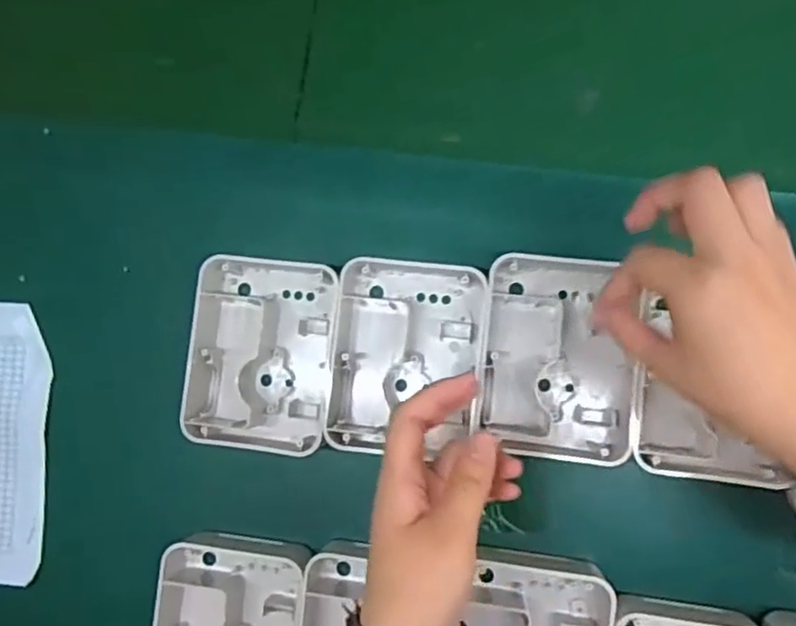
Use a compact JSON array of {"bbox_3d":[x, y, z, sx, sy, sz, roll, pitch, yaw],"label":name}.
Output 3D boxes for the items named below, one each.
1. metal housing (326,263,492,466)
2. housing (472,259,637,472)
[{"bbox_3d":[0.007,0.028,0.454,0.099,0.037,0.126,5,88,6],"label":"metal housing"},{"bbox_3d":[0.108,0.028,0.444,0.106,0.034,0.133,6,88,6],"label":"housing"}]

